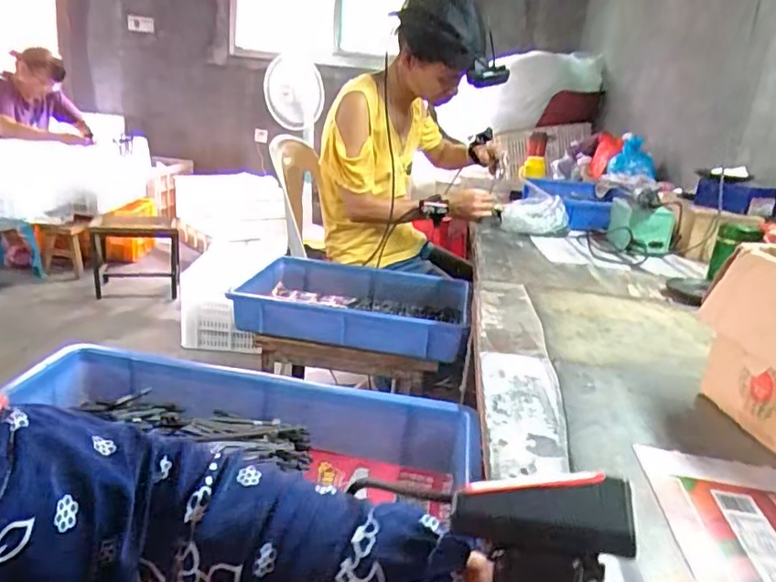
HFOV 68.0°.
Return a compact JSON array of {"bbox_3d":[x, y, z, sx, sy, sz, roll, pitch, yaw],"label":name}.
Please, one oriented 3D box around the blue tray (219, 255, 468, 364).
[{"bbox_3d":[-0.069,0.025,1.121,0.428,0.076,0.286,7,18,4],"label":"blue tray"}]

